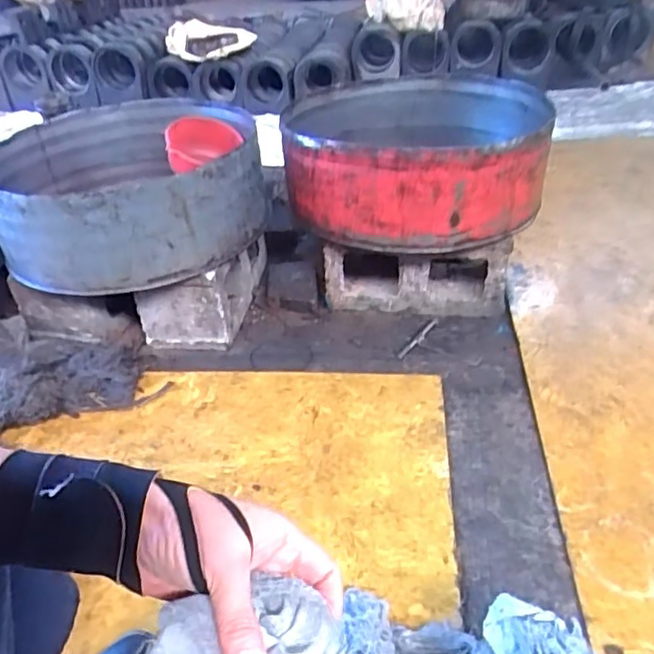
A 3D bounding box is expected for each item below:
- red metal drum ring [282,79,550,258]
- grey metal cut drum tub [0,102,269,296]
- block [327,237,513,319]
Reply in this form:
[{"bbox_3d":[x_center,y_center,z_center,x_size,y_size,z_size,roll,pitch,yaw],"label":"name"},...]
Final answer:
[{"bbox_3d":[0.180,-0.380,1.265,0.537,0.188,0.548,-2,37,2],"label":"red metal drum ring"},{"bbox_3d":[-0.410,-0.310,1.228,0.517,0.179,0.570,-17,39,-17],"label":"grey metal cut drum tub"},{"bbox_3d":[0.177,-0.123,1.227,0.361,0.147,0.162,-1,37,2],"label":"block"}]

